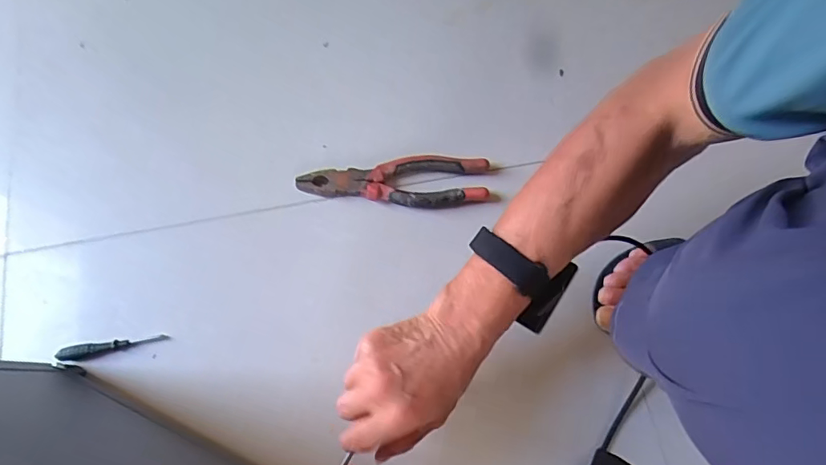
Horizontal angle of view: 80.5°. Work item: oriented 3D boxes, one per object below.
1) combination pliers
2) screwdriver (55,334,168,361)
[{"bbox_3d":[-0.021,-0.055,0.523,0.198,0.021,0.055,3,73,0],"label":"combination pliers"},{"bbox_3d":[-0.290,0.108,0.469,0.095,0.010,0.013,-12,73,-4],"label":"screwdriver"}]

